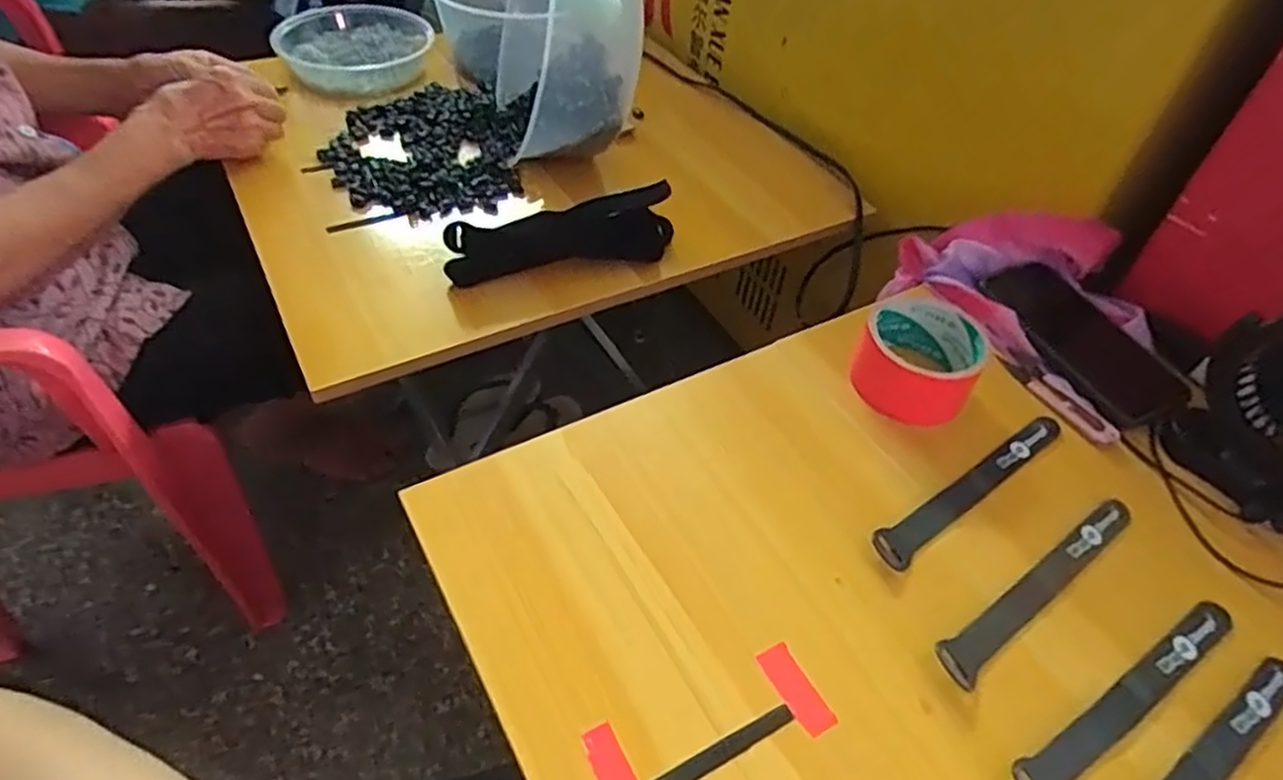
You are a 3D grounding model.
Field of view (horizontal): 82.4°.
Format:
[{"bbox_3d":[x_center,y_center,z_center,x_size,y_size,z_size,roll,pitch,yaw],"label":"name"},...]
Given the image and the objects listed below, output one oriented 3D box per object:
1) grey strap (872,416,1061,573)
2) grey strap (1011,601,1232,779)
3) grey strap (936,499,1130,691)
[{"bbox_3d":[0.222,0.064,0.483,0.189,0.004,0.025,-25,61,-27],"label":"grey strap"},{"bbox_3d":[0.265,0.164,0.393,0.189,0.004,0.023,-21,53,-25],"label":"grey strap"},{"bbox_3d":[0.238,0.113,0.436,0.189,0.004,0.023,-27,57,-29],"label":"grey strap"}]

